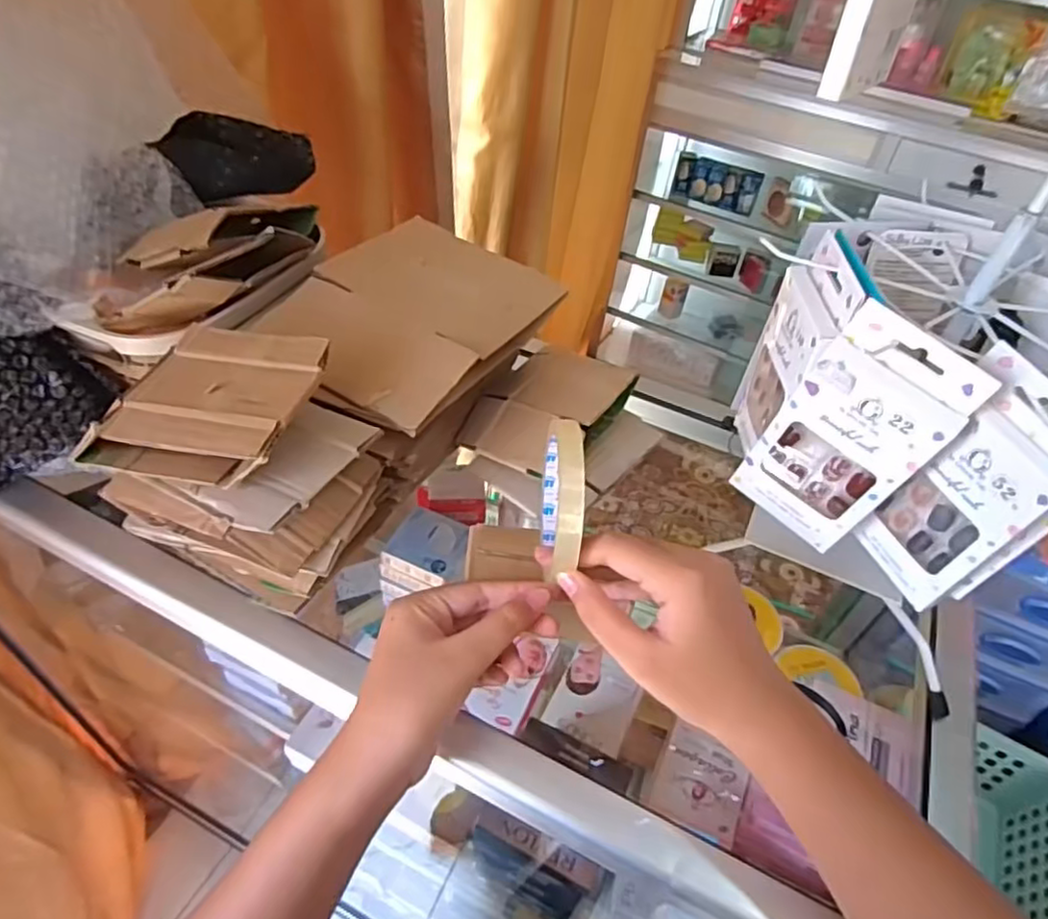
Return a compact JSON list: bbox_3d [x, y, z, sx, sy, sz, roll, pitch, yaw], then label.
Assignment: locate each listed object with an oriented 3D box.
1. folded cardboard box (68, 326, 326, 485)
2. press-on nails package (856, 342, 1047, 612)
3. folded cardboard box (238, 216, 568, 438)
[{"bbox_3d":[-0.189,-0.036,0.402,0.120,0.037,0.103,11,51,7],"label":"folded cardboard box"},{"bbox_3d":[0.221,0.020,0.331,0.013,0.138,0.061,-13,48,-19],"label":"press-on nails package"},{"bbox_3d":[-0.088,-0.114,0.505,0.172,0.033,0.193,28,48,20],"label":"folded cardboard box"}]

